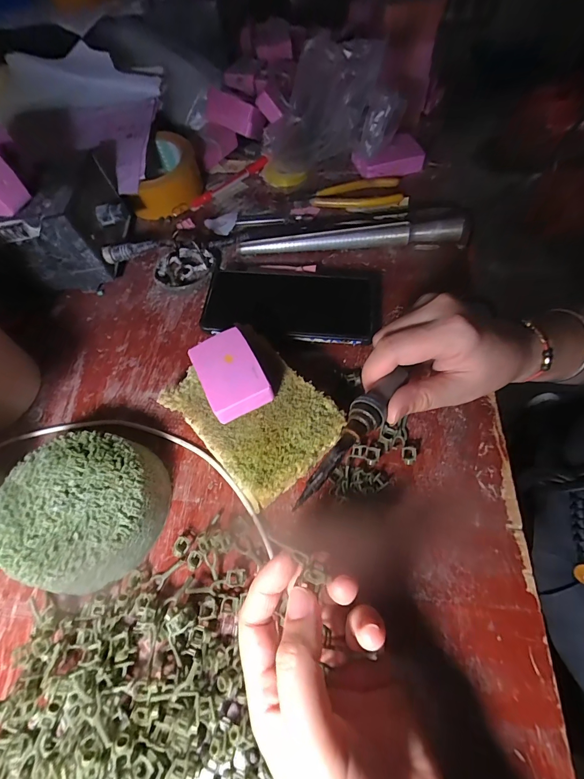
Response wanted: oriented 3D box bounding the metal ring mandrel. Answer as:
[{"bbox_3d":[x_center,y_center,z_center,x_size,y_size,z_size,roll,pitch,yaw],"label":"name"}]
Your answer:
[{"bbox_3d":[0.064,-0.169,0.381,0.241,0.027,0.021,-4,61,2],"label":"metal ring mandrel"}]

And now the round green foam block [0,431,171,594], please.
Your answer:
[{"bbox_3d":[-0.147,0.082,0.247,0.101,0.037,0.098,-2,61,3],"label":"round green foam block"}]

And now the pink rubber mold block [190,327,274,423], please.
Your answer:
[{"bbox_3d":[-0.046,-0.011,0.259,0.042,0.024,0.069,-25,62,-10],"label":"pink rubber mold block"}]

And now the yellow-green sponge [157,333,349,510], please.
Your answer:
[{"bbox_3d":[-0.028,0.020,0.276,0.094,0.042,0.129,-42,67,-17],"label":"yellow-green sponge"}]

